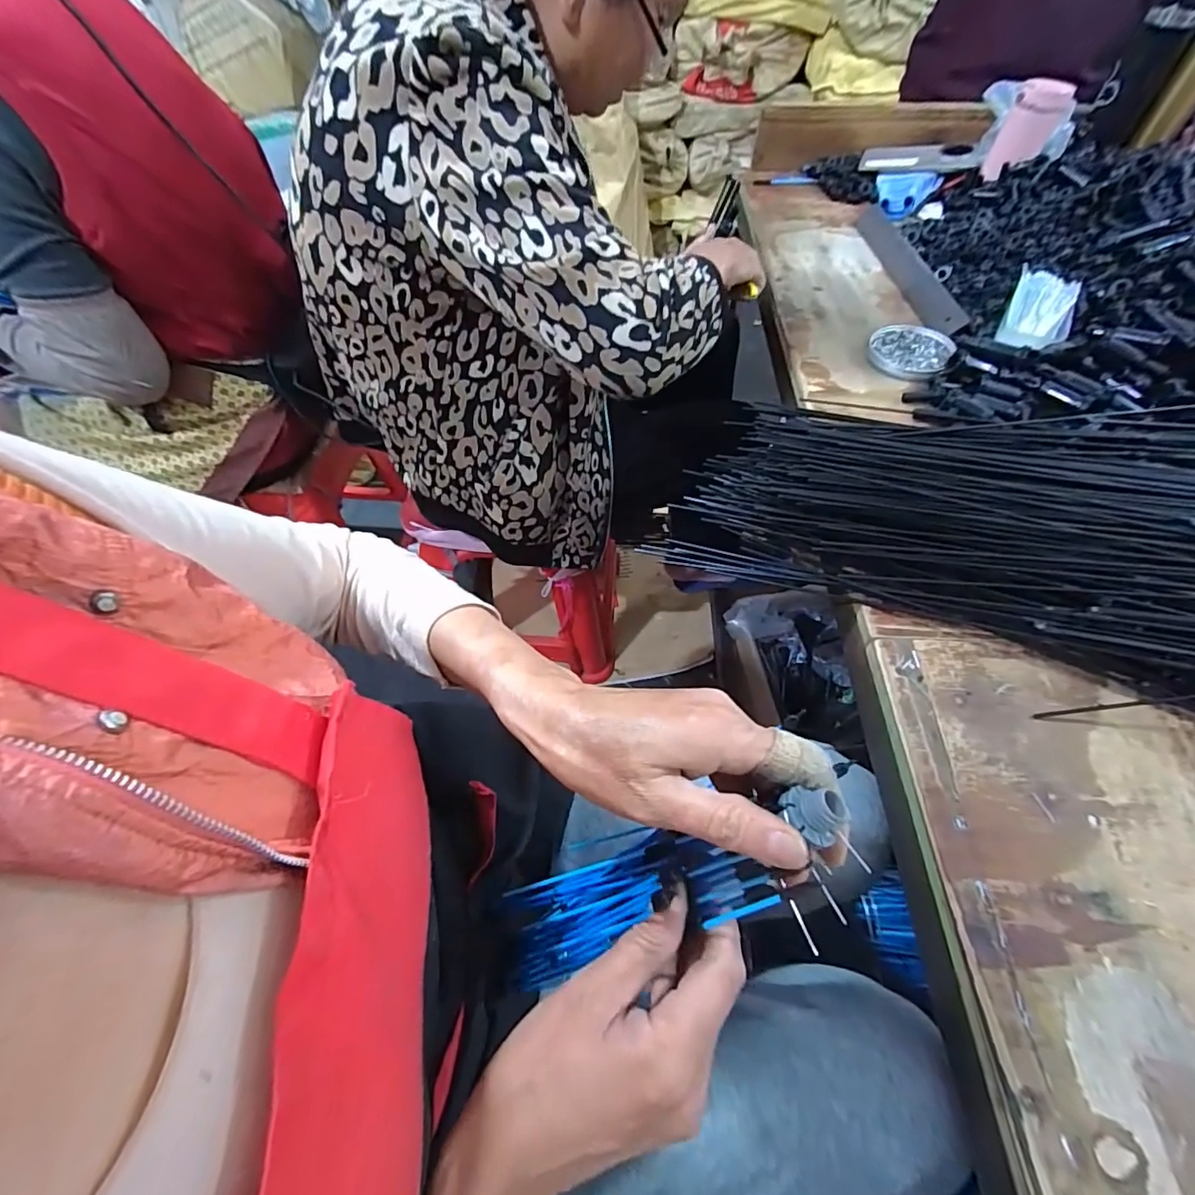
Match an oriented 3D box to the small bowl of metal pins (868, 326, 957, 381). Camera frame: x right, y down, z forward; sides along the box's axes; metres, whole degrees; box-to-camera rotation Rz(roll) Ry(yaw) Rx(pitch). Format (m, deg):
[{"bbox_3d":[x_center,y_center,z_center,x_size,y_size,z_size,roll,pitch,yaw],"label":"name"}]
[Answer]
[{"bbox_3d":[0.353,-0.280,0.599,0.084,0.019,0.088,1,56,-2],"label":"small bowl of metal pins"}]

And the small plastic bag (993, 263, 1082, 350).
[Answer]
[{"bbox_3d":[0.496,-0.321,0.589,0.064,0.022,0.164,29,60,16],"label":"small plastic bag"}]

